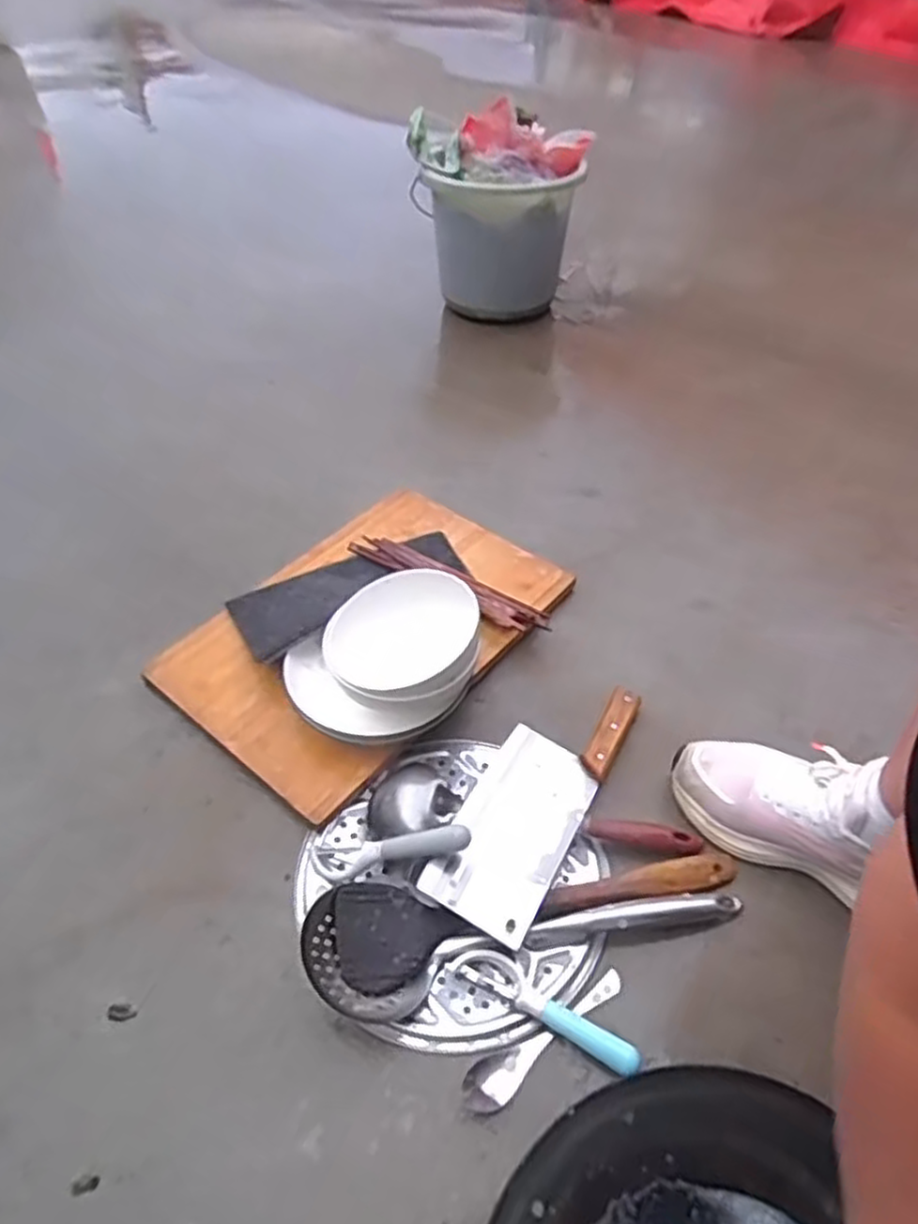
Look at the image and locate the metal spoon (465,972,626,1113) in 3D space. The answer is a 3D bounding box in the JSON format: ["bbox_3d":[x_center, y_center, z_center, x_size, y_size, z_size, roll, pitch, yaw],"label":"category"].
[{"bbox_3d":[0.075,0.342,0.591,0.161,0.027,0.030,-25,52,-22],"label":"metal spoon"}]

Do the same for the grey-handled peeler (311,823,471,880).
[{"bbox_3d":[-0.065,0.219,0.668,0.161,0.028,0.027,-20,41,25],"label":"grey-handled peeler"}]

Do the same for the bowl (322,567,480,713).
[{"bbox_3d":[-0.060,0.028,0.757,0.154,0.067,0.149,-1,45,1],"label":"bowl"}]

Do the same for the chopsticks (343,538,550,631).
[{"bbox_3d":[-0.019,-0.040,0.911,0.275,0.019,0.060,25,51,21],"label":"chopsticks"}]

